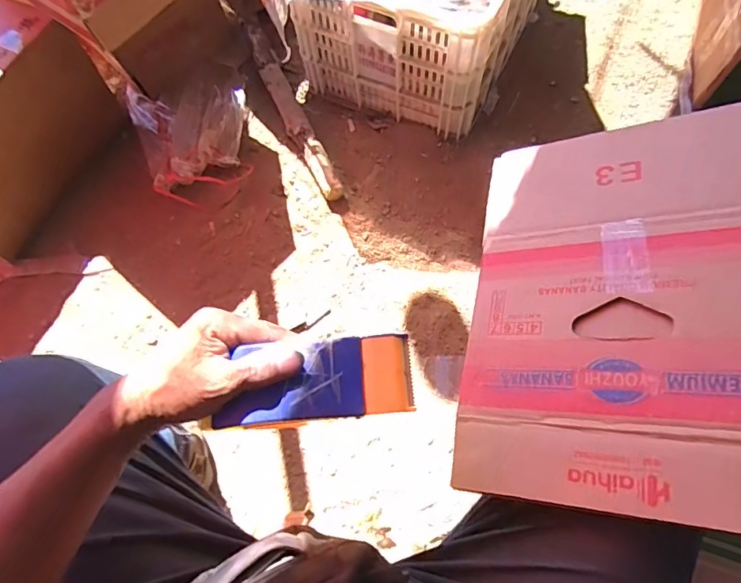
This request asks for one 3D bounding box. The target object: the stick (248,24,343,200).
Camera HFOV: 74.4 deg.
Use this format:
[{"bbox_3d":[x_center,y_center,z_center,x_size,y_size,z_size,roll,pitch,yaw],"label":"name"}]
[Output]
[{"bbox_3d":[-0.184,-0.417,1.115,0.051,0.061,0.507,-25,68,-7],"label":"stick"}]

